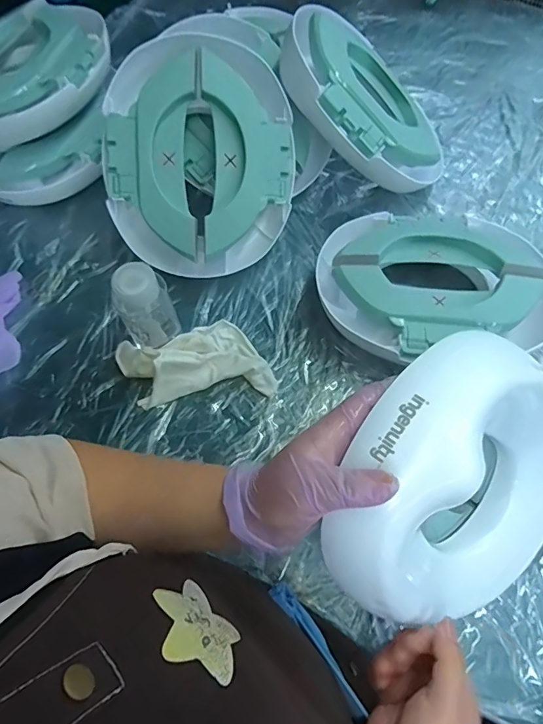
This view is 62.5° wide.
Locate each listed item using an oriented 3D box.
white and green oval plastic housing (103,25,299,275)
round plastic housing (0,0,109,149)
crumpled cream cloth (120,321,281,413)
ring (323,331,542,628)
[{"bbox_3d":[-0.094,-0.261,0.591,0.243,0.055,0.287,-1,104,-5],"label":"white and green oval plastic housing"},{"bbox_3d":[-0.354,-0.402,0.628,0.219,0.069,0.252,17,65,8],"label":"round plastic housing"},{"bbox_3d":[-0.097,-0.004,0.564,0.195,0.039,0.103,-6,64,-3],"label":"crumpled cream cloth"},{"bbox_3d":[0.158,0.104,0.357,0.046,0.257,0.216,29,86,51],"label":"ring"}]

